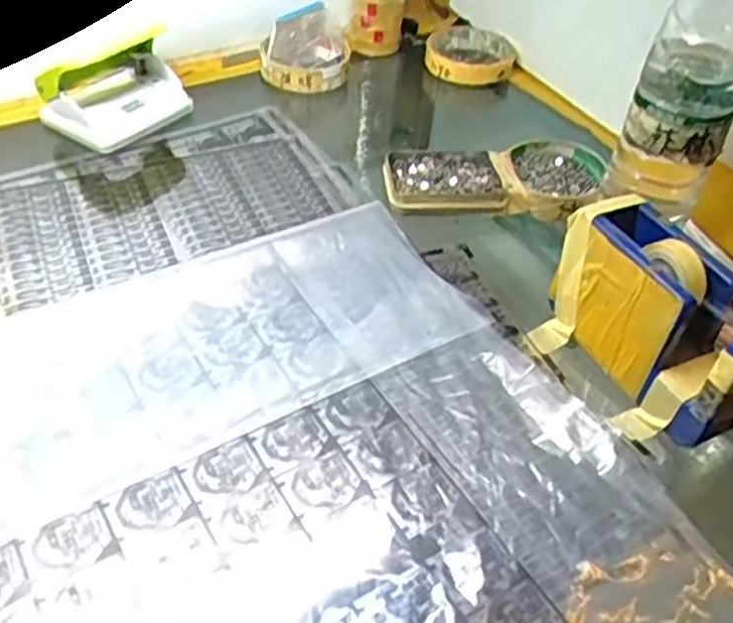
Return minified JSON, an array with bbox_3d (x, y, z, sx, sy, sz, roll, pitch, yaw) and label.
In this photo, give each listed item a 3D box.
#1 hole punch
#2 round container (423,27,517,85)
[{"bbox_3d":[-0.203,-0.184,0.609,0.083,0.059,0.101,27,48,23],"label":"hole punch"},{"bbox_3d":[0.102,-0.251,0.735,0.082,0.024,0.097,15,45,12],"label":"round container"}]

